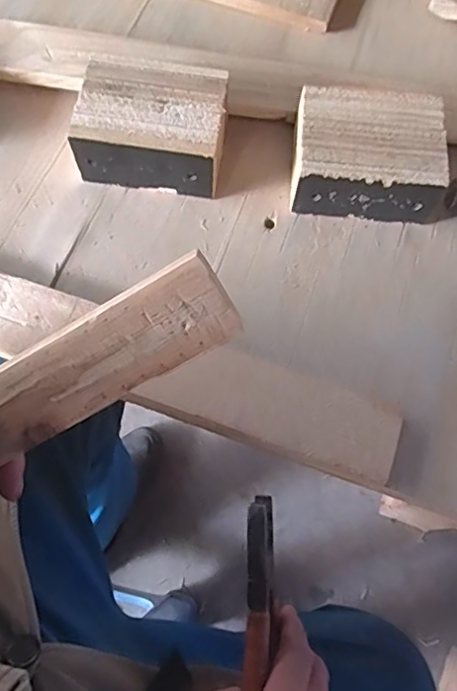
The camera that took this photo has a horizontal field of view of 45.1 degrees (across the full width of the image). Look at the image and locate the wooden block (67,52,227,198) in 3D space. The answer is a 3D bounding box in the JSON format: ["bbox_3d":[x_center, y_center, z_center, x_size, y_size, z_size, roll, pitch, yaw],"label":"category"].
[{"bbox_3d":[-0.064,-0.187,0.476,0.120,0.062,0.094,8,69,1],"label":"wooden block"}]

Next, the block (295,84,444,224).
[{"bbox_3d":[0.116,-0.159,0.470,0.122,0.060,0.088,6,69,0],"label":"block"}]

